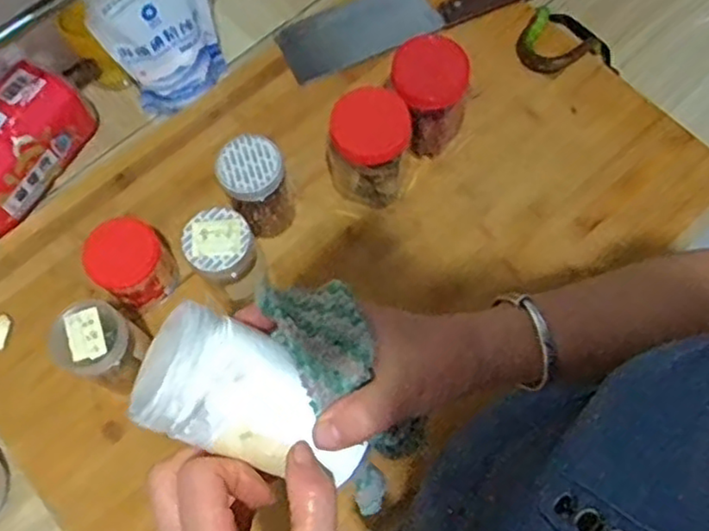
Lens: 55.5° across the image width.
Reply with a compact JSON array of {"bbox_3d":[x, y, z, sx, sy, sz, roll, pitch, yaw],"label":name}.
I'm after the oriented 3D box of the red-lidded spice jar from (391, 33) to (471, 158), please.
[{"bbox_3d":[0.070,-0.155,0.637,0.068,0.115,0.068,-1,70,2],"label":"red-lidded spice jar"}]

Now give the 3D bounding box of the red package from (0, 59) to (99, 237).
[{"bbox_3d":[-0.333,-0.120,0.667,0.068,0.072,0.166,31,74,12],"label":"red package"}]

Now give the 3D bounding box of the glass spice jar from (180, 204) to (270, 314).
[{"bbox_3d":[-0.110,-0.003,0.601,0.058,0.105,0.069,-25,71,-7],"label":"glass spice jar"}]

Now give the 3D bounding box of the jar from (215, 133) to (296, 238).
[{"bbox_3d":[-0.088,-0.068,0.624,0.056,0.102,0.058,-1,70,2],"label":"jar"}]

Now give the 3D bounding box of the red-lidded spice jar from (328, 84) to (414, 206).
[{"bbox_3d":[0.013,-0.106,0.627,0.070,0.109,0.069,-1,70,2],"label":"red-lidded spice jar"}]

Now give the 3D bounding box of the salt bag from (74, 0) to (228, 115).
[{"bbox_3d":[-0.184,-0.221,0.652,0.109,0.175,0.037,-31,72,-9],"label":"salt bag"}]

